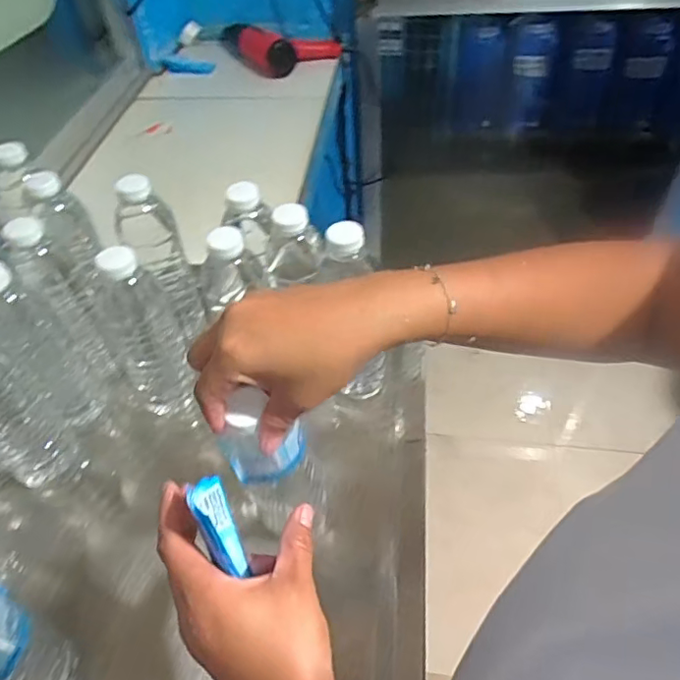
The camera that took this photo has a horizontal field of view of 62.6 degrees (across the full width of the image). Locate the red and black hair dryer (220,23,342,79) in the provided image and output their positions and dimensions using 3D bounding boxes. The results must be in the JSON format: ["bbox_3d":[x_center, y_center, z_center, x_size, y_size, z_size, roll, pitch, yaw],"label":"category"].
[{"bbox_3d":[-0.137,-0.692,1.279,0.217,0.078,0.251,-20,50,-14],"label":"red and black hair dryer"}]

